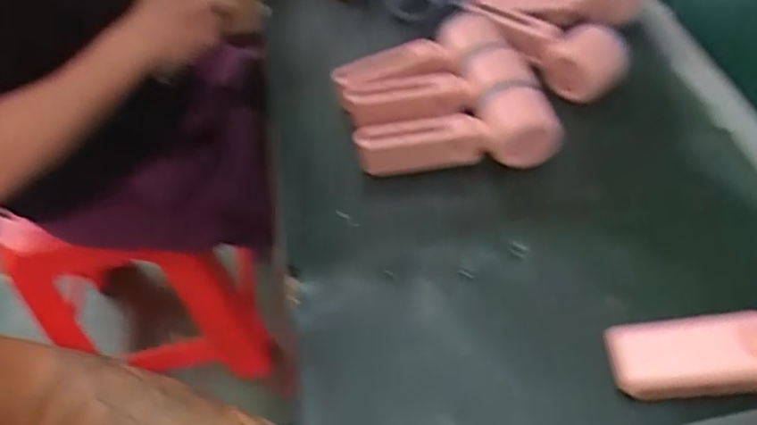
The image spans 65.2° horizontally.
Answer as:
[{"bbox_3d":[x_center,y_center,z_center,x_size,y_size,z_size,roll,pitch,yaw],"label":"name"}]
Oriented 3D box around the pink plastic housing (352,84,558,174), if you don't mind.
[{"bbox_3d":[0.066,-0.066,0.509,0.165,0.059,0.052,-7,51,-1],"label":"pink plastic housing"}]

